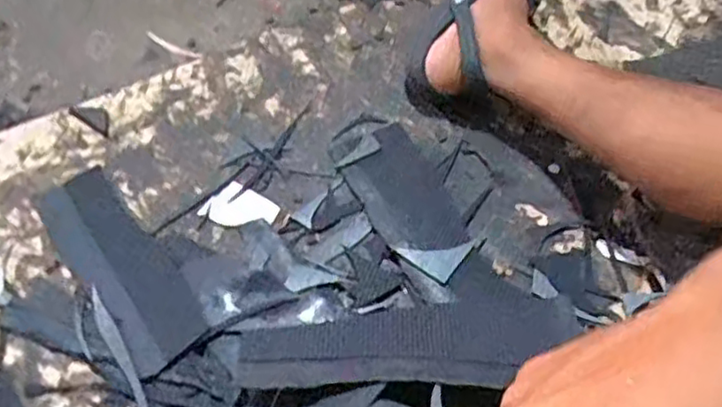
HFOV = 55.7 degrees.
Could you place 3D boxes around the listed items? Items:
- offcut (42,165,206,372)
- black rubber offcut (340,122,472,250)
[{"bbox_3d":[-0.237,0.056,0.672,0.077,0.015,0.242,-36,63,-19],"label":"offcut"},{"bbox_3d":[0.041,-0.012,0.698,0.085,0.004,0.153,-23,60,-12],"label":"black rubber offcut"}]

